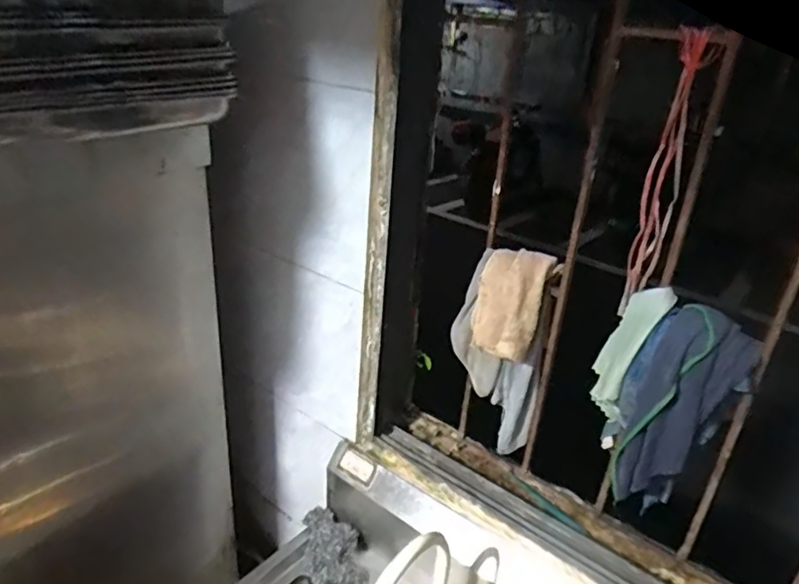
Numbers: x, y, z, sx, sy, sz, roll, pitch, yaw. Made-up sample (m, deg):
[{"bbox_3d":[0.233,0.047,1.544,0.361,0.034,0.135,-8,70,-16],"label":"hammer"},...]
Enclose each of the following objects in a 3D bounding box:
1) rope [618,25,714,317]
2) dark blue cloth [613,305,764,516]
[{"bbox_3d":[0.318,-0.132,0.710,0.038,0.333,0.032,15,27,20],"label":"rope"},{"bbox_3d":[0.352,0.164,0.757,0.121,0.284,0.060,5,25,2],"label":"dark blue cloth"}]

